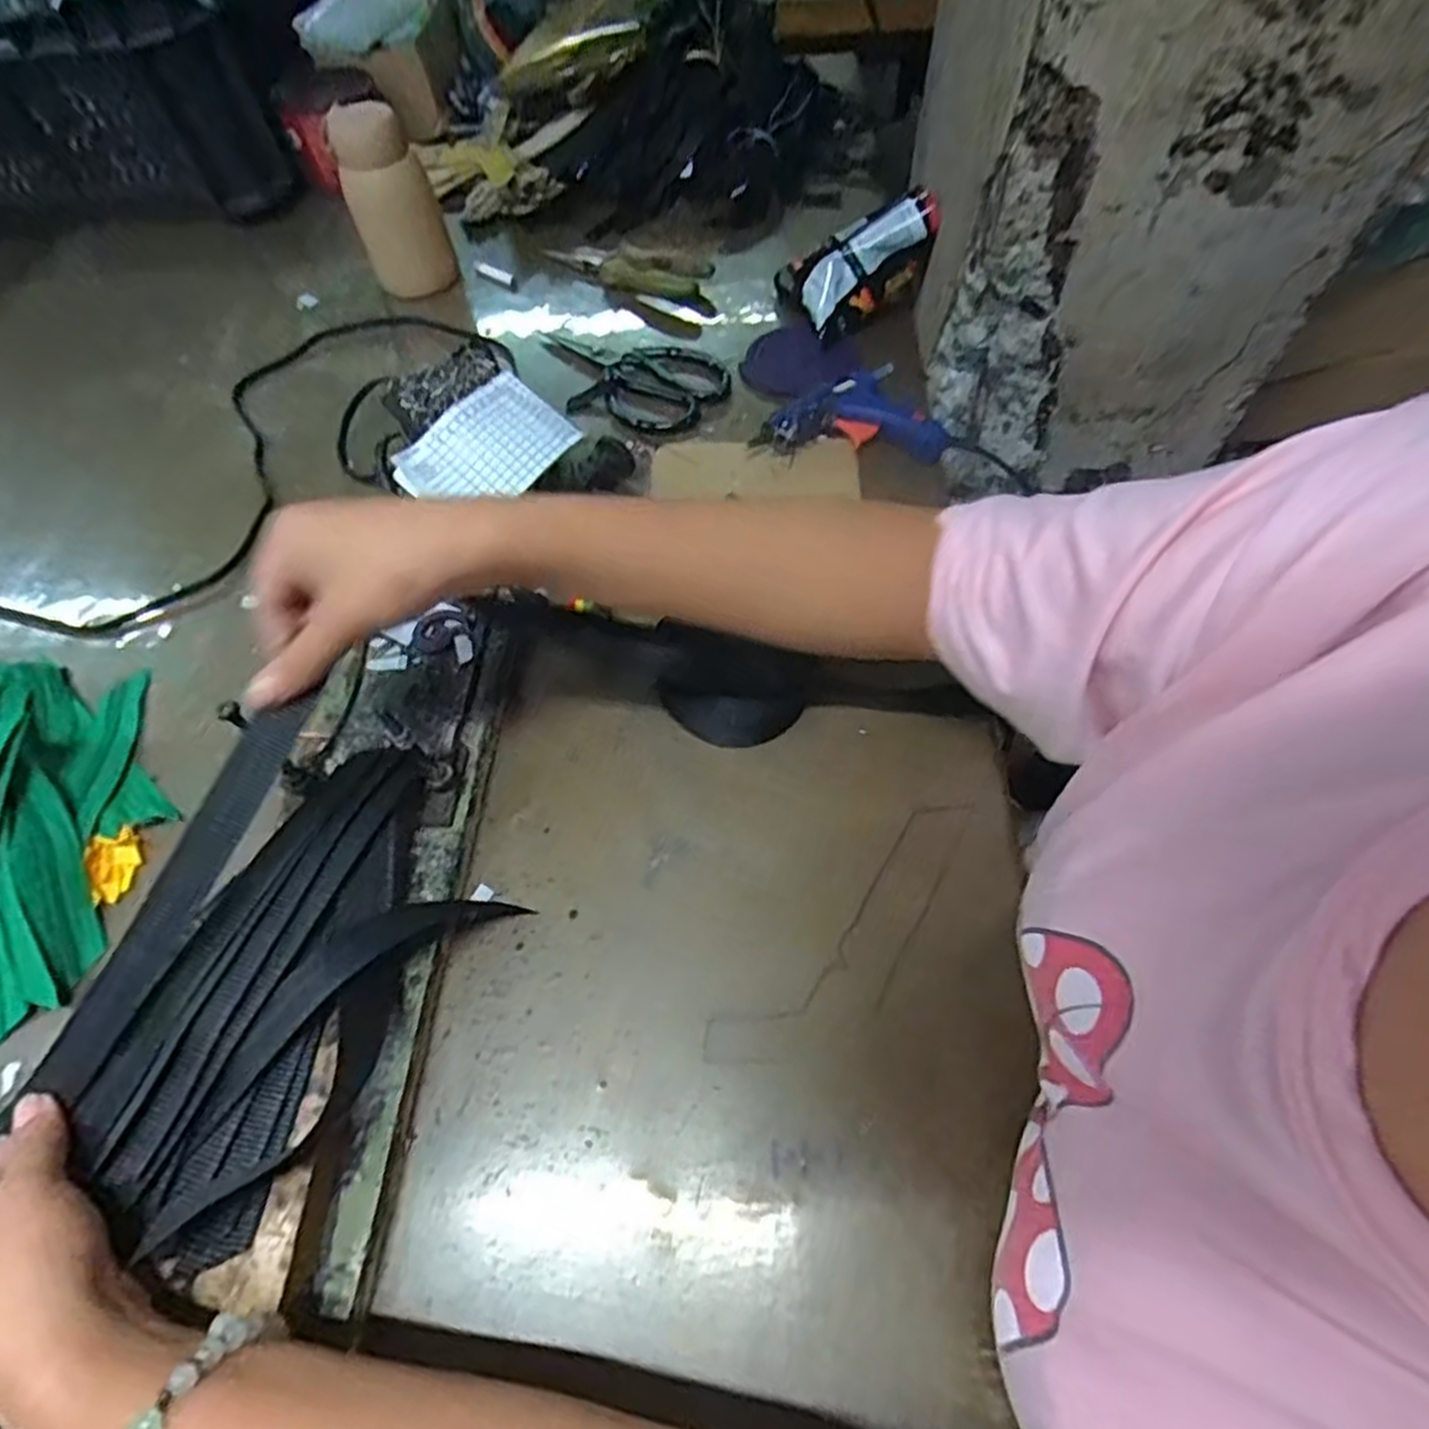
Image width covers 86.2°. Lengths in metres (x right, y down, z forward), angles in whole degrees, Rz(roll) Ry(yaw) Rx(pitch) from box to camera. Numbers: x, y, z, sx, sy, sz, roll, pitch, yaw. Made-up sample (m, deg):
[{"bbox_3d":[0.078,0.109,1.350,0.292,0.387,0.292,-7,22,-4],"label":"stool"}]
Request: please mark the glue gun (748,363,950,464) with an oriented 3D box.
[{"bbox_3d":[0.104,-0.236,0.583,0.134,0.033,0.087,2,59,4],"label":"glue gun"}]

